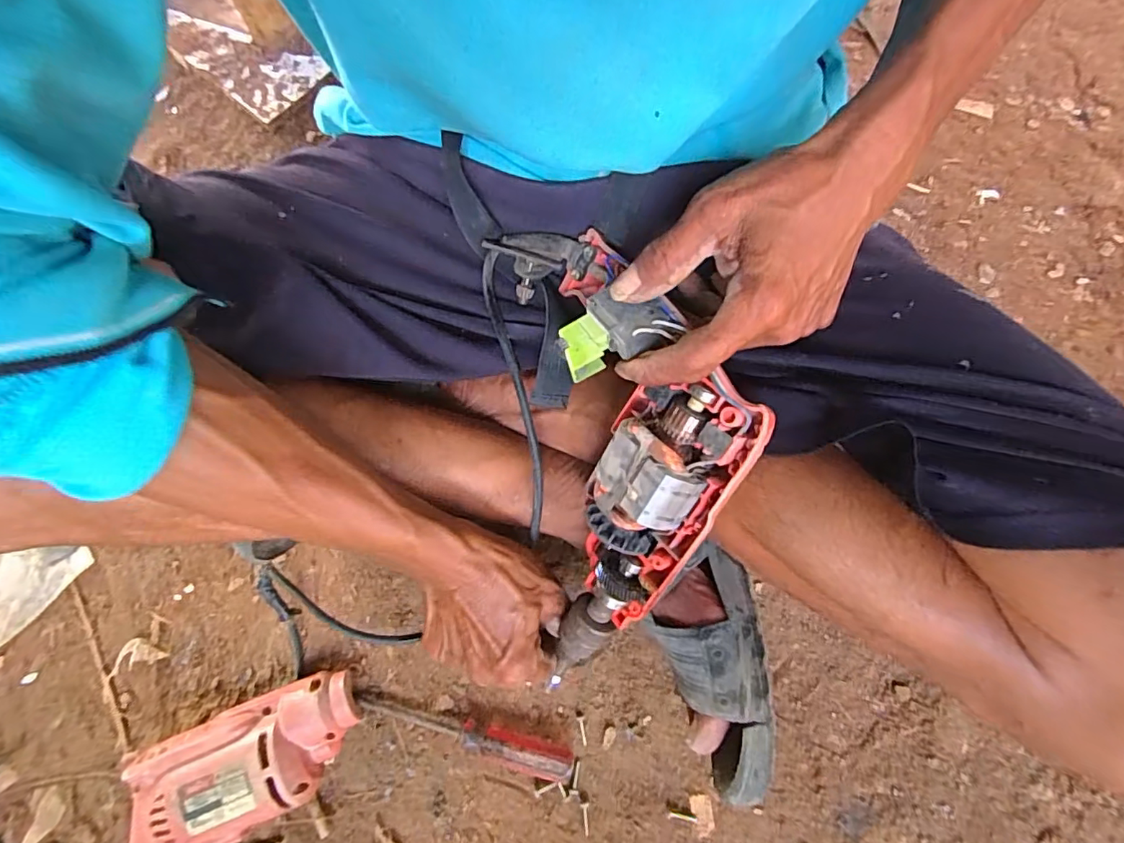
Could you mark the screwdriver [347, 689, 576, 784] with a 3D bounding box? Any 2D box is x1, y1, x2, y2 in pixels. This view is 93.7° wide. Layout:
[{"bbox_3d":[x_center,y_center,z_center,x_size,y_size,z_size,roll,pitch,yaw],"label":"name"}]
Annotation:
[{"bbox_3d":[-0.074,0.221,0.380,0.164,0.024,0.023,16,73,5],"label":"screwdriver"}]

